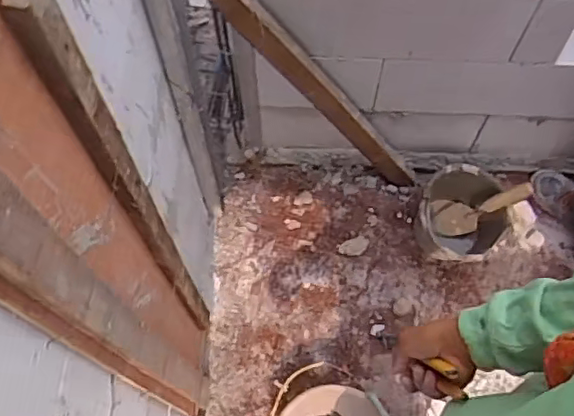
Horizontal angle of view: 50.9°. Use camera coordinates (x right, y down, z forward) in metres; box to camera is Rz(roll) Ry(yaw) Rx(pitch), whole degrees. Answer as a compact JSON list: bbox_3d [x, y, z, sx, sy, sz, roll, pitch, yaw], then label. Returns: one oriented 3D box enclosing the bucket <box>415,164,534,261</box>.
[{"bbox_3d":[0.451,-0.005,1.508,0.206,0.208,0.245,33,70,14],"label":"bucket"}]

